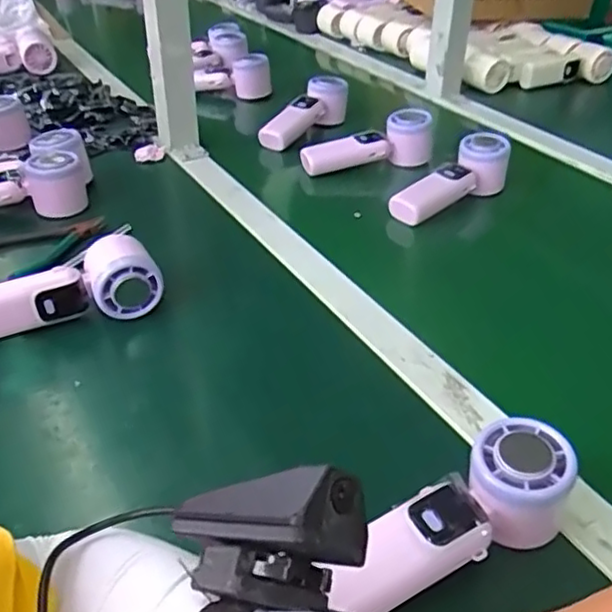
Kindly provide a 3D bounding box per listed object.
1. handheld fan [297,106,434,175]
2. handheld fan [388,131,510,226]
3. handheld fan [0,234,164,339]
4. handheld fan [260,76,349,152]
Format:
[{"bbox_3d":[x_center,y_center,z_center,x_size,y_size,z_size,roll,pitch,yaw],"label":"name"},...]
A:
[{"bbox_3d":[0.079,-0.193,0.812,0.167,0.061,0.045,-16,38,-5],"label":"handheld fan"},{"bbox_3d":[0.164,-0.136,0.737,0.168,0.051,0.052,-33,48,-23],"label":"handheld fan"},{"bbox_3d":[-0.209,-0.012,0.543,0.169,0.065,0.054,-11,38,-20],"label":"handheld fan"},{"bbox_3d":[-0.003,-0.261,0.900,0.155,0.064,0.046,-39,51,-22],"label":"handheld fan"}]

